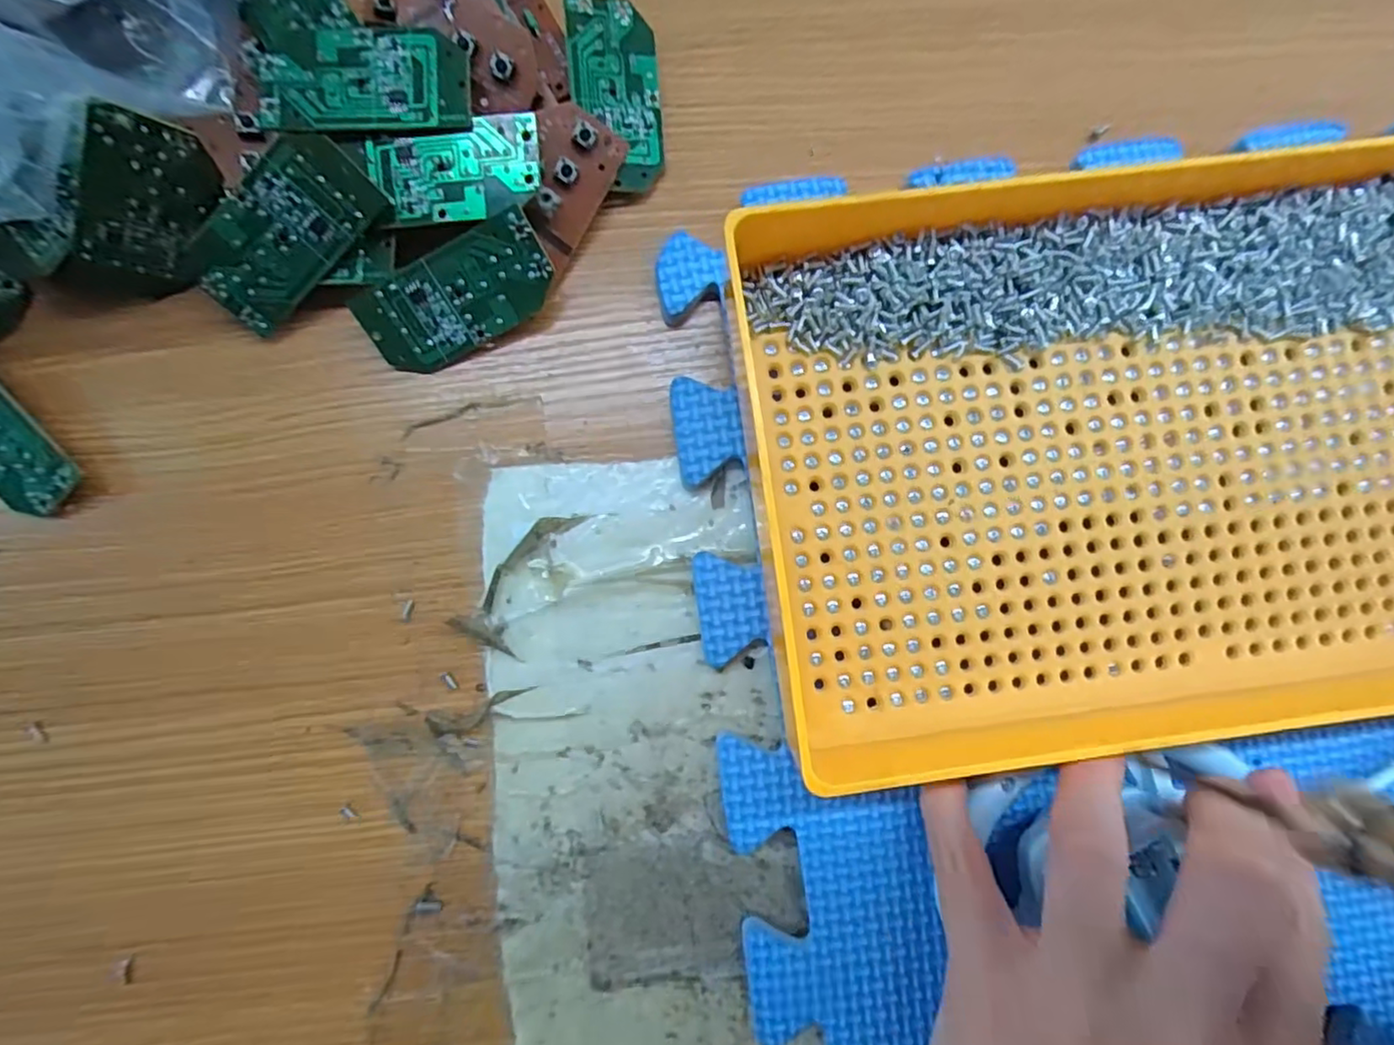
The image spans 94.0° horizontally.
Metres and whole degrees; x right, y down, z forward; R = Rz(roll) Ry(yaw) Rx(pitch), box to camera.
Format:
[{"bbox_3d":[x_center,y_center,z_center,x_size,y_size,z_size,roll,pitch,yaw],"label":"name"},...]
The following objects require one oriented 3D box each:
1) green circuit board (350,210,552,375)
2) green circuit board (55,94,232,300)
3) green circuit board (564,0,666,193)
[{"bbox_3d":[-0.073,-0.069,0.201,0.060,0.004,0.029,-27,113,6],"label":"green circuit board"},{"bbox_3d":[-0.161,-0.088,0.189,0.064,0.030,0.007,-38,64,33],"label":"green circuit board"},{"bbox_3d":[-0.025,-0.137,0.209,0.029,0.004,0.060,-5,91,-17],"label":"green circuit board"}]

